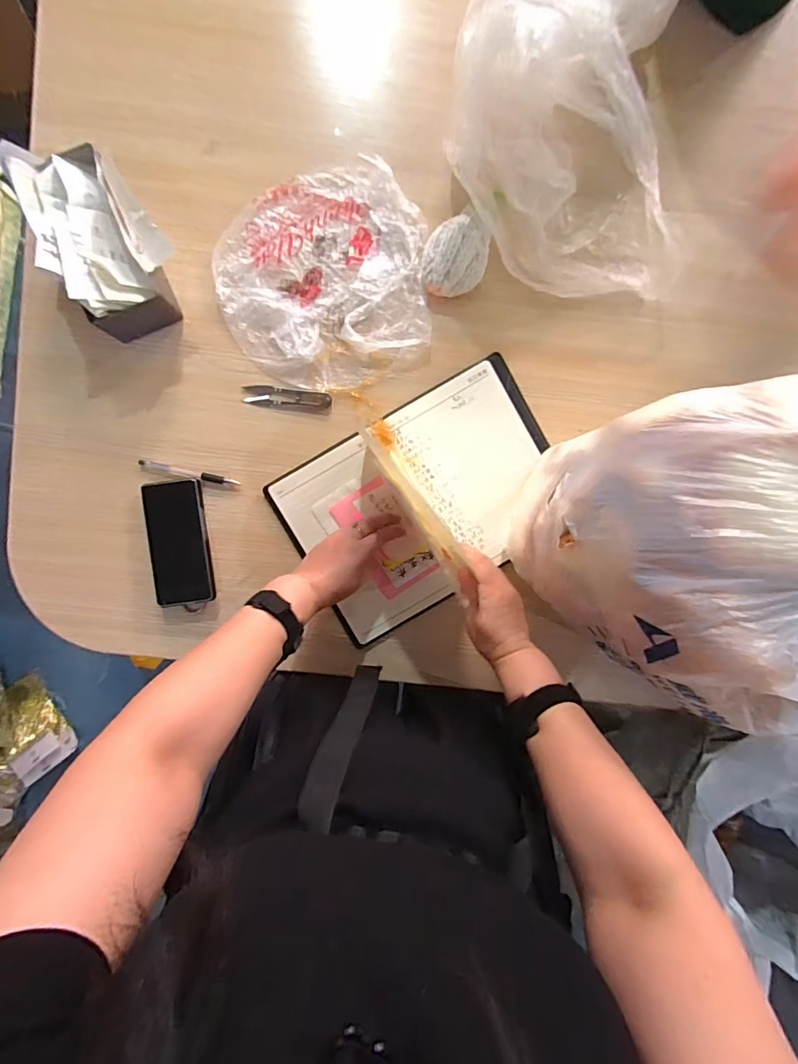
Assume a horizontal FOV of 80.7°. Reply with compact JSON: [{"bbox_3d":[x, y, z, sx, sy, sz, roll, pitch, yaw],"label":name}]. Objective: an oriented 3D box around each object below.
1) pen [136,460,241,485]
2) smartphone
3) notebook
[{"bbox_3d":[-0.280,-0.078,0.624,0.128,0.007,0.011,12,93,-1],"label":"pen"},{"bbox_3d":[-0.288,0.015,0.614,0.073,0.010,0.161,-7,91,-4],"label":"smartphone"},{"bbox_3d":[0.039,-0.040,0.624,0.356,0.035,0.251,-31,93,1],"label":"notebook"}]

